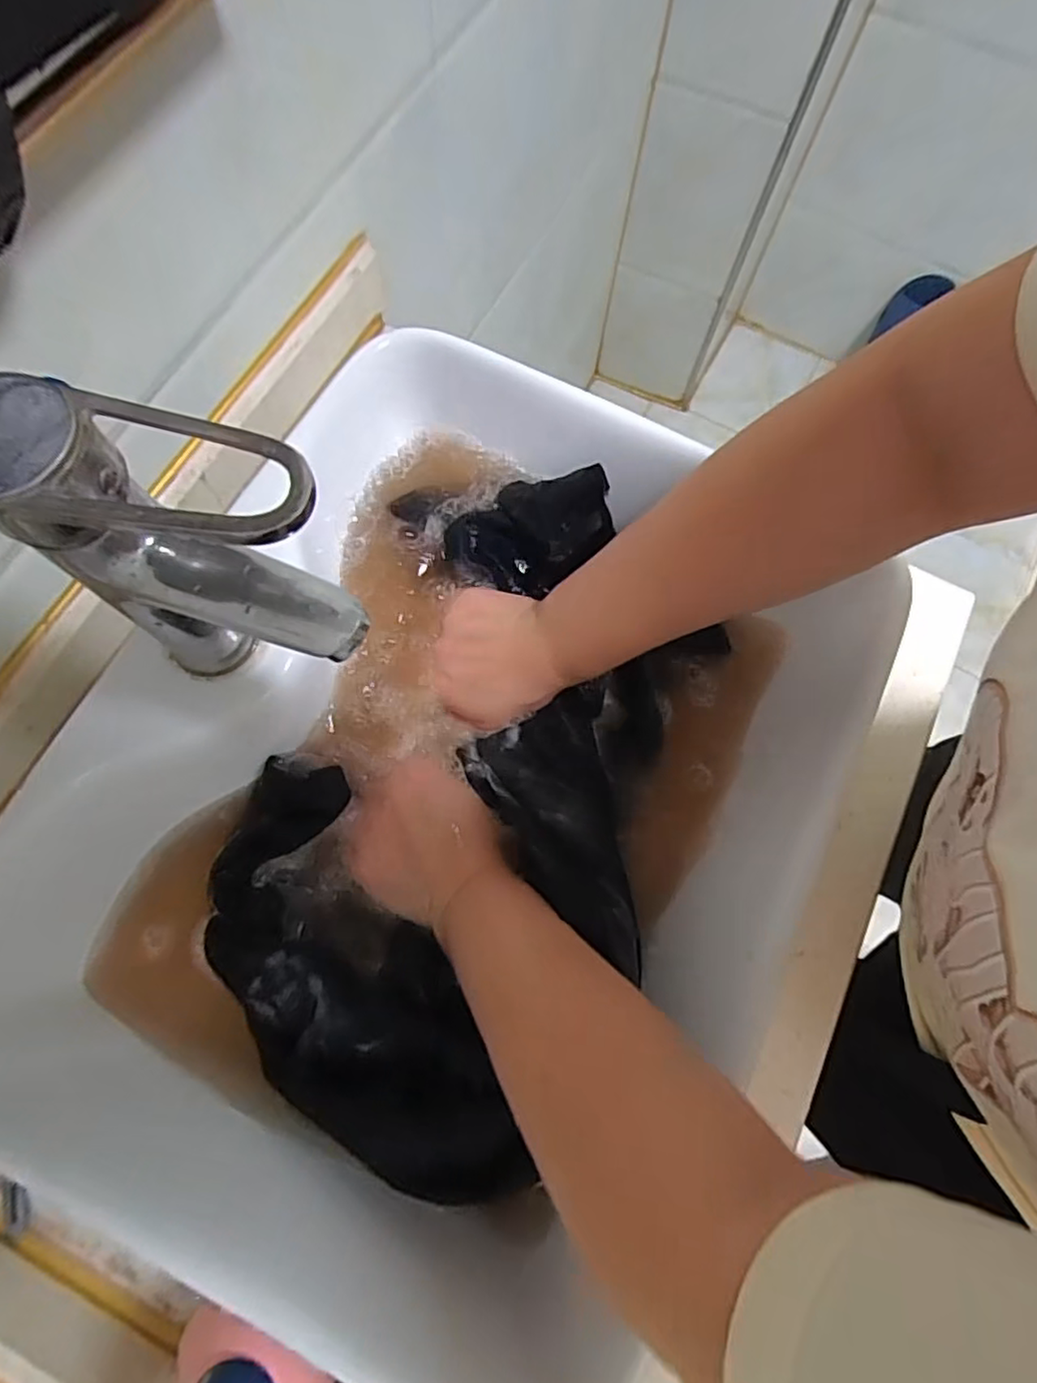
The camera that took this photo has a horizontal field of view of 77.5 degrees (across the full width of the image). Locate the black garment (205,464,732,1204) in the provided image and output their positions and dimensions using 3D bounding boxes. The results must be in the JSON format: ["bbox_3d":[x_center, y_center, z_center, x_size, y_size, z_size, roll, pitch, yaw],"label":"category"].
[{"bbox_3d":[-0.028,0.049,0.372,0.219,0.064,0.371,23,74,5],"label":"black garment"}]

